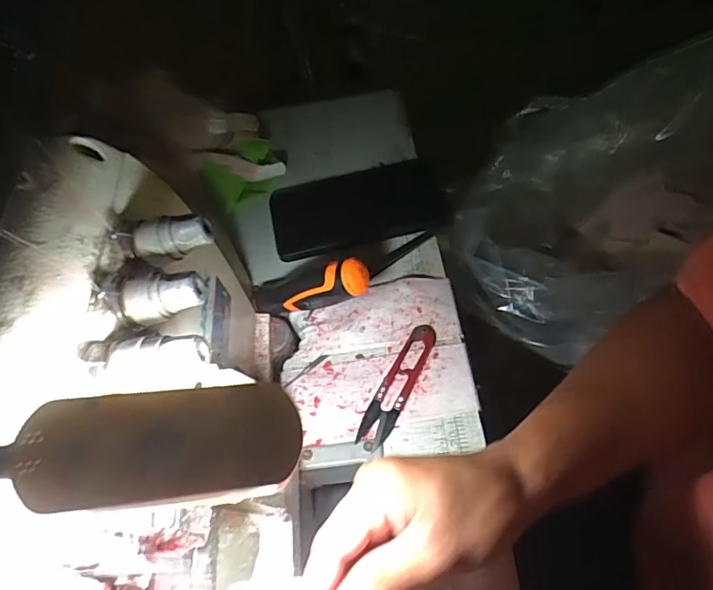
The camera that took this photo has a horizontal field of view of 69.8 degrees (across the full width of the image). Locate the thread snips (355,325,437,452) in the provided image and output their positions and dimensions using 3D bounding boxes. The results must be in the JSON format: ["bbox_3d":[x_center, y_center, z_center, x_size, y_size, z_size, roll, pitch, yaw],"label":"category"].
[{"bbox_3d":[0.032,0.066,0.387,0.022,0.007,0.104,23,62,18],"label":"thread snips"}]

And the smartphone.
[{"bbox_3d":[0.007,-0.088,0.488,0.174,0.014,0.092,-12,57,-4],"label":"smartphone"}]

